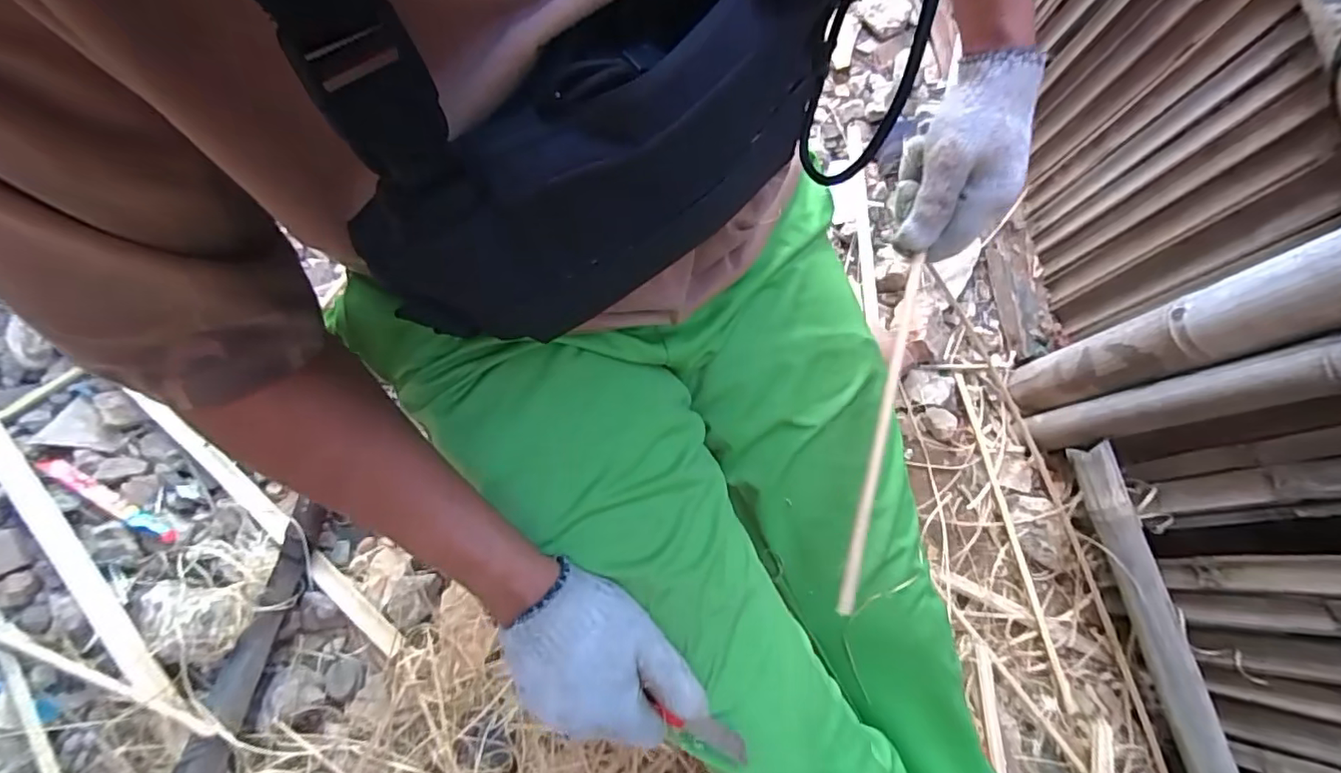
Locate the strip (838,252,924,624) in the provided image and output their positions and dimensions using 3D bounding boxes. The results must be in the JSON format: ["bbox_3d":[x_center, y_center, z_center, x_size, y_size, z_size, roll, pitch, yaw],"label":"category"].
[{"bbox_3d":[0.167,0.035,0.454,0.010,0.010,0.283,14,83,2],"label":"strip"}]

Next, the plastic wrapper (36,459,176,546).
[{"bbox_3d":[-0.644,0.129,0.660,0.185,0.017,0.019,28,78,5],"label":"plastic wrapper"}]

